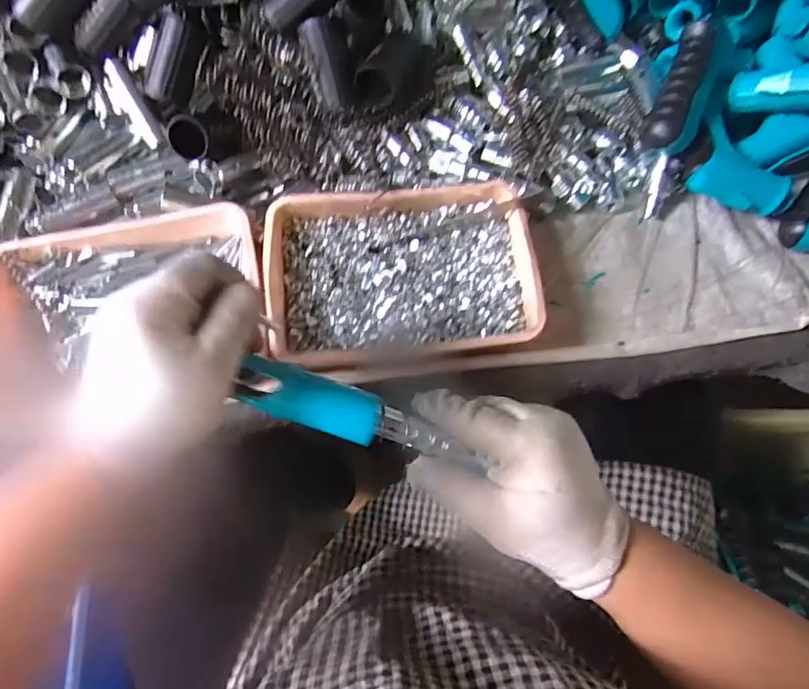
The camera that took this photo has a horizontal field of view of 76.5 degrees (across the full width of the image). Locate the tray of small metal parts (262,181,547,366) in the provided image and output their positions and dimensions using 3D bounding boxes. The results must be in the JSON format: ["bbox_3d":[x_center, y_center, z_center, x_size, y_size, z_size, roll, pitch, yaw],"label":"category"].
[{"bbox_3d":[-0.003,-0.052,0.402,0.202,0.039,0.141,-6,71,-4],"label":"tray of small metal parts"}]

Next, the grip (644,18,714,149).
[{"bbox_3d":[0.226,-0.212,0.420,0.024,0.017,0.107,21,89,5],"label":"grip"}]

